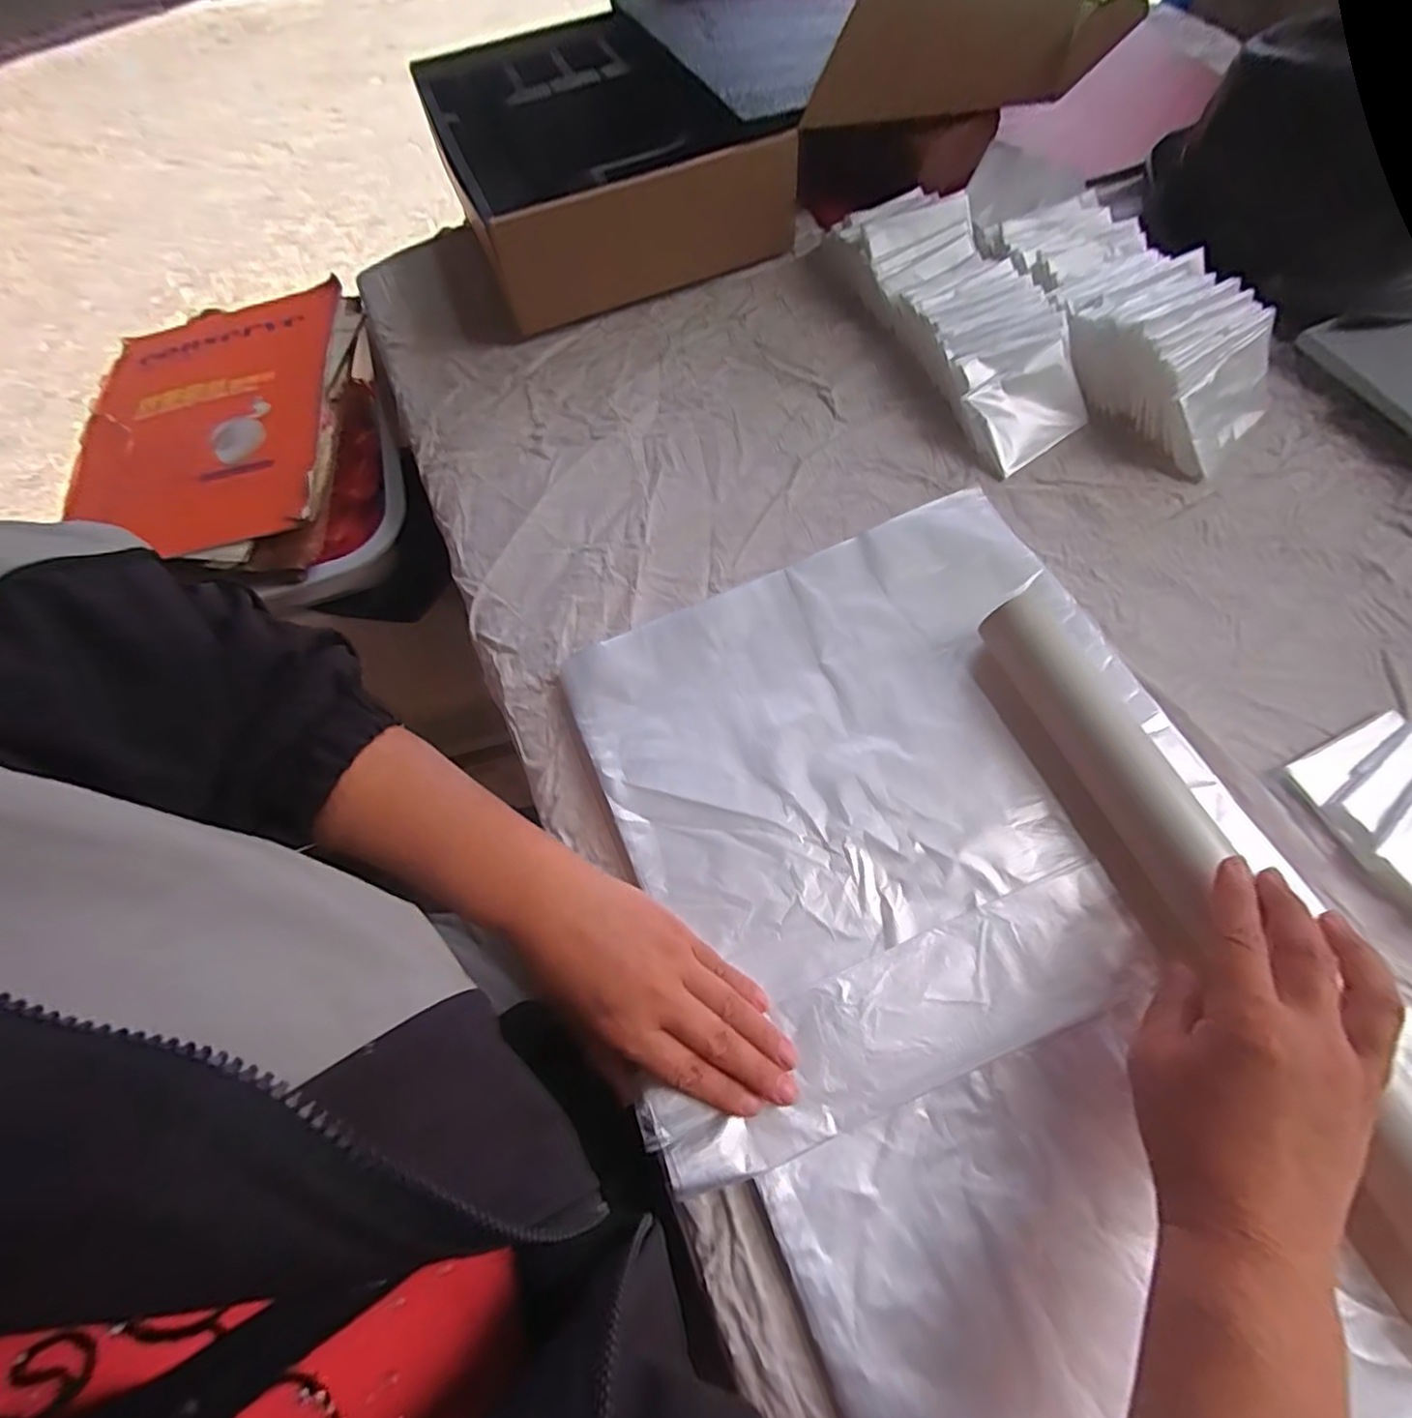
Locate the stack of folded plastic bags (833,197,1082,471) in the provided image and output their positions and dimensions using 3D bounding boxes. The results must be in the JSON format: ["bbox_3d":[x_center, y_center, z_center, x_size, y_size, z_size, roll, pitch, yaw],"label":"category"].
[{"bbox_3d":[0.197,-0.303,0.506,0.096,0.049,0.266,-19,65,-6],"label":"stack of folded plastic bags"}]

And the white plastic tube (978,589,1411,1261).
[{"bbox_3d":[0.245,0.092,0.316,0.049,0.041,0.359,-22,66,-7],"label":"white plastic tube"}]

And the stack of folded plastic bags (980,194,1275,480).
[{"bbox_3d":[0.314,-0.290,0.489,0.107,0.059,0.254,-22,65,-7],"label":"stack of folded plastic bags"}]

